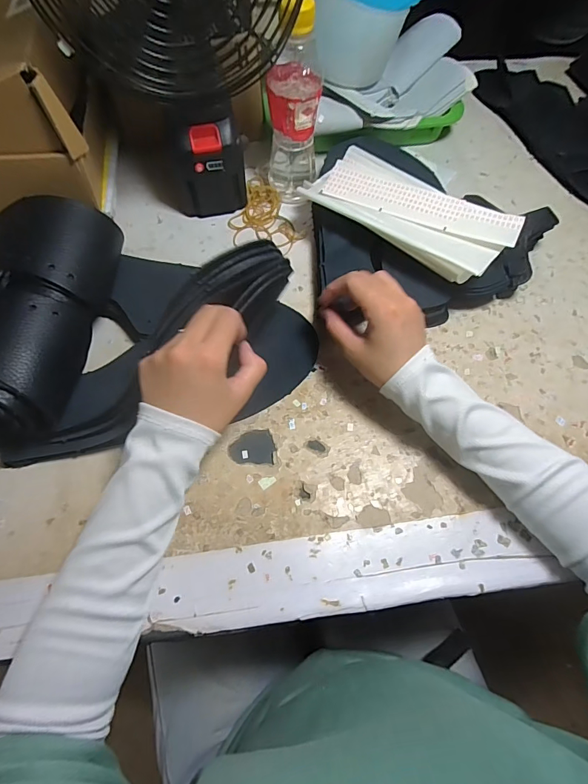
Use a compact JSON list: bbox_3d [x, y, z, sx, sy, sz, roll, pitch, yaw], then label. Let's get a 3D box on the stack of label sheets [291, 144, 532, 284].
[{"bbox_3d":[0.121,-0.191,0.424,0.204,0.021,0.100,35,72,18],"label":"stack of label sheets"}]

